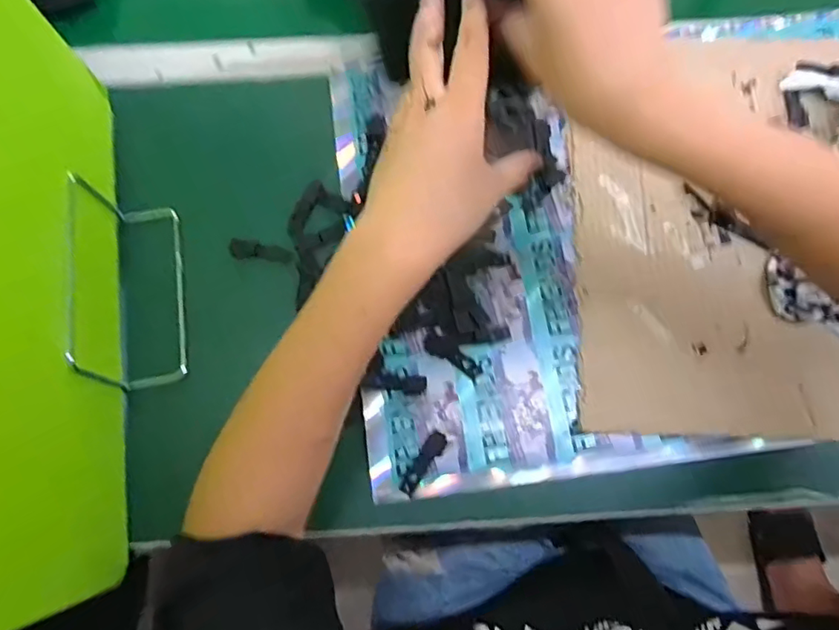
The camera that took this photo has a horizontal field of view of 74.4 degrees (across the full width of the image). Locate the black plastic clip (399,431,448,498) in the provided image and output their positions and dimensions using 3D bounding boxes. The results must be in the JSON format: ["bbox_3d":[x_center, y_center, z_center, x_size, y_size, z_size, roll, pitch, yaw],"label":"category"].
[{"bbox_3d":[0.004,0.111,0.415,0.015,0.010,0.052,32,75,9],"label":"black plastic clip"}]

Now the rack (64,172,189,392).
[{"bbox_3d":[-0.224,-0.028,0.420,0.058,0.078,0.160,-8,73,-3],"label":"rack"}]

